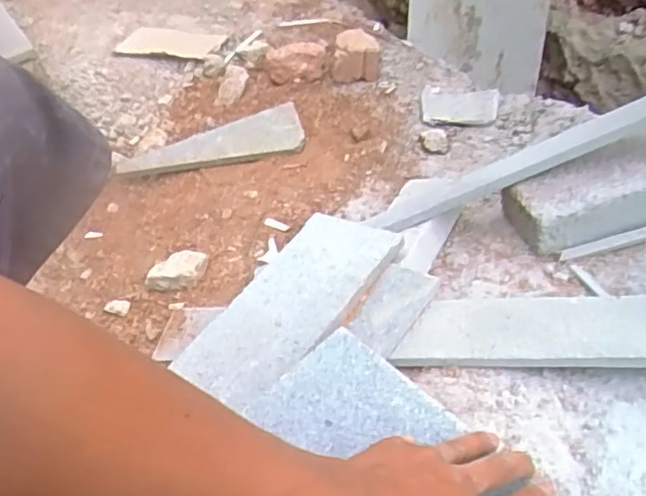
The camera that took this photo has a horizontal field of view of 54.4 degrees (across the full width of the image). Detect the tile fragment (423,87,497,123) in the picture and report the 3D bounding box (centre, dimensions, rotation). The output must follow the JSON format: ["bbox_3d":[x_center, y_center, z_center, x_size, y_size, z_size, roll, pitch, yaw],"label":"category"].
[{"bbox_3d":[0.215,-0.228,1.009,0.126,0.011,0.087,9,52,24],"label":"tile fragment"}]

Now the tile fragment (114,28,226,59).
[{"bbox_3d":[-0.317,-0.414,1.267,0.238,0.019,0.085,15,52,21],"label":"tile fragment"}]

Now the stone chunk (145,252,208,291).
[{"bbox_3d":[-0.184,0.030,0.795,0.079,0.025,0.048,-24,49,-14],"label":"stone chunk"}]

